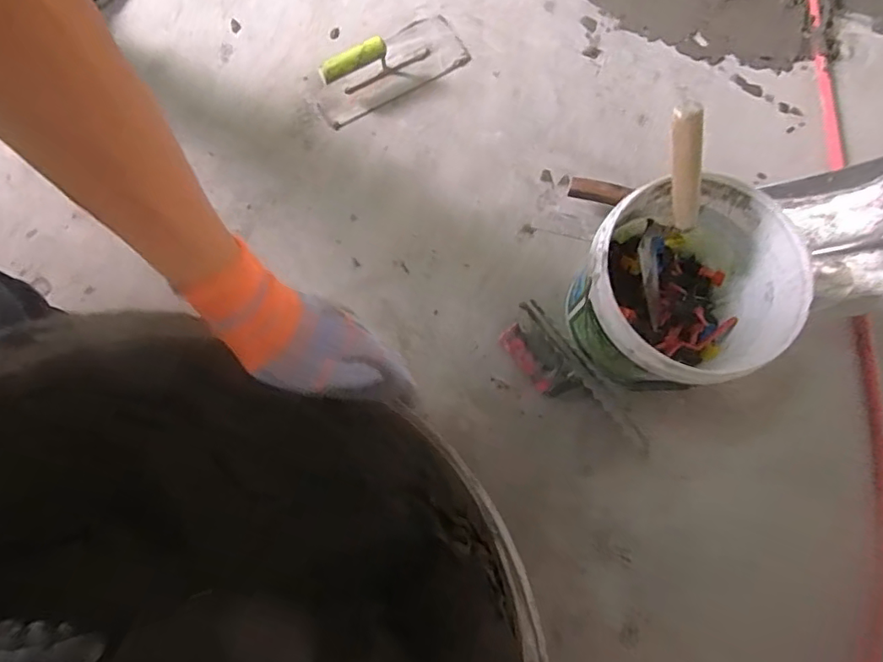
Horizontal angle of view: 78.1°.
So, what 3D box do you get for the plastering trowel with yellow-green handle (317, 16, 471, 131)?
[{"bbox_3d":[-0.089,-0.460,0.925,0.282,0.086,0.106,-28,80,-7],"label":"plastering trowel with yellow-green handle"}]

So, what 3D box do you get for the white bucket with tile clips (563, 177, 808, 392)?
[{"bbox_3d":[0.309,-0.045,0.760,0.242,0.253,0.249,0,78,-1],"label":"white bucket with tile clips"}]

